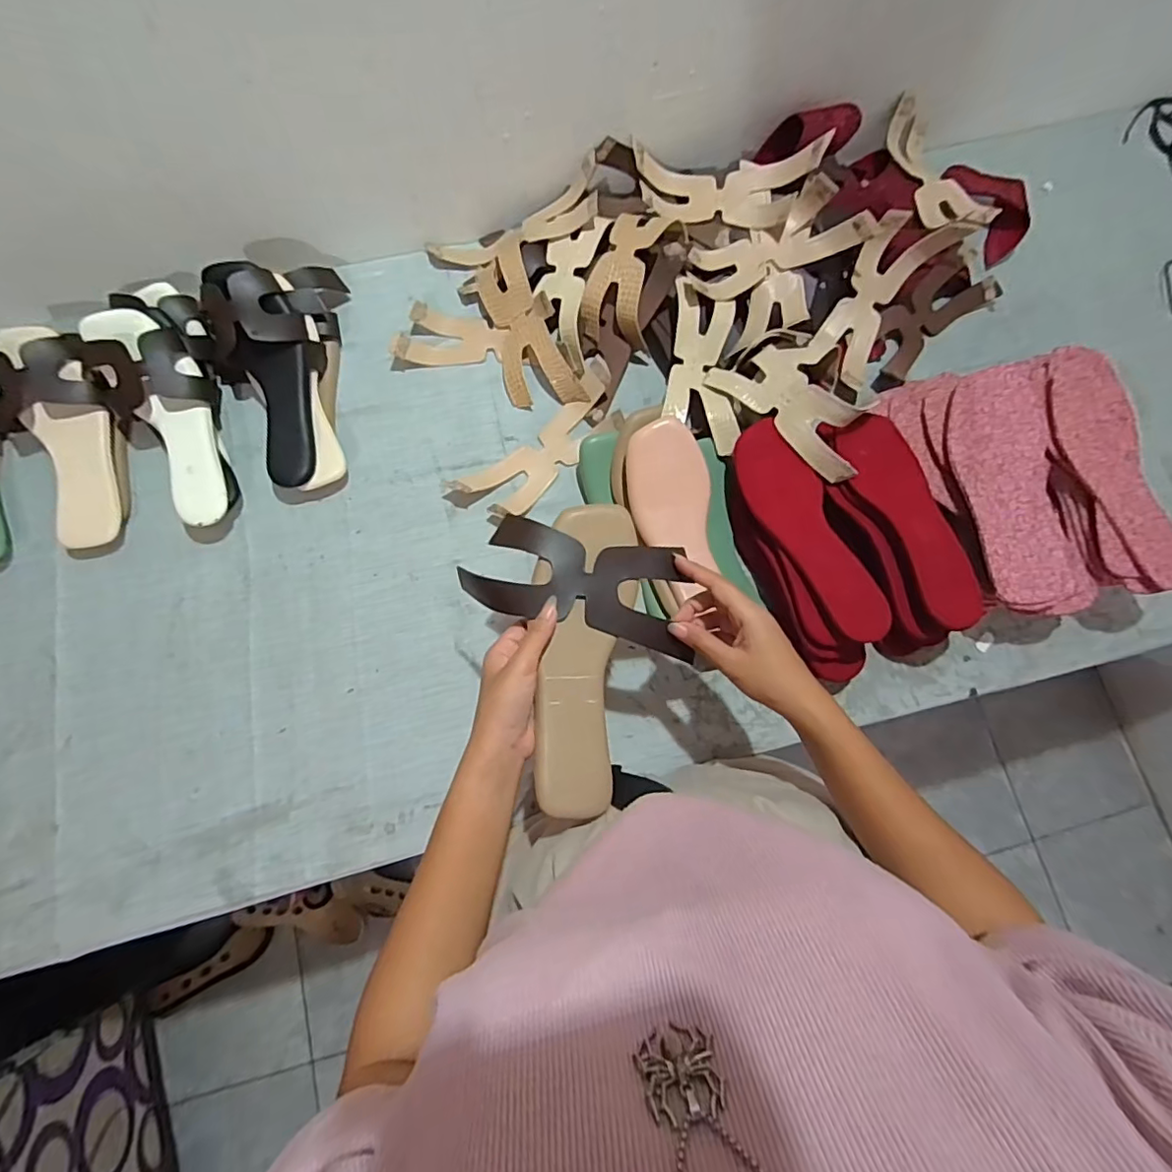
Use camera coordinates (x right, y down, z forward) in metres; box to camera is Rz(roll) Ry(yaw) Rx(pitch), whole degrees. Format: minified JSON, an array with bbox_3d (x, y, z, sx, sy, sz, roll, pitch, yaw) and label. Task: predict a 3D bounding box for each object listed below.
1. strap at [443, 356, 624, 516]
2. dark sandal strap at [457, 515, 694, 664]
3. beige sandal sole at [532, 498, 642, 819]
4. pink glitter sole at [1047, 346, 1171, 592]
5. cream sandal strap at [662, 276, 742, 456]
[{"bbox_3d":[-0.044,-0.157,0.639,0.216,0.037,0.074,-42,81,-10],"label":"strap"},{"bbox_3d":[-0.004,-0.004,0.453,0.182,0.029,0.082,10,76,1],"label":"dark sandal strap"},{"bbox_3d":[0.001,0.052,0.438,0.063,0.018,0.233,6,80,0],"label":"beige sandal sole"},{"bbox_3d":[0.522,-0.121,0.561,0.074,0.011,0.255,-12,79,3],"label":"pink glitter sole"},{"bbox_3d":[0.131,-0.241,0.628,0.081,0.033,0.189,7,76,0],"label":"cream sandal strap"}]

